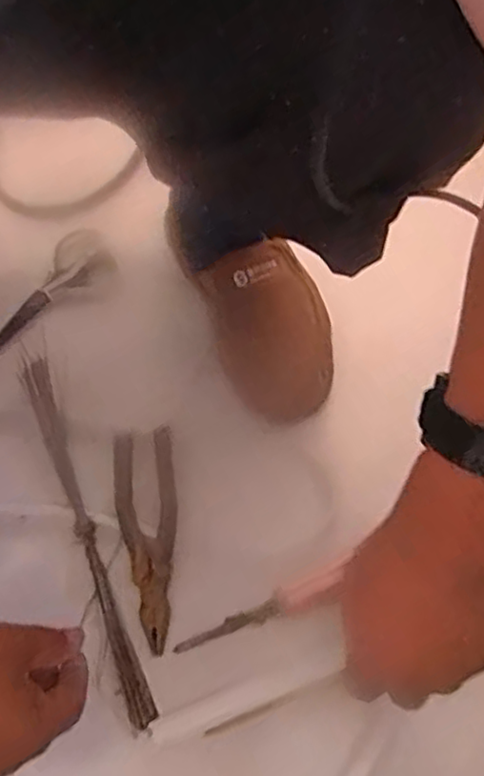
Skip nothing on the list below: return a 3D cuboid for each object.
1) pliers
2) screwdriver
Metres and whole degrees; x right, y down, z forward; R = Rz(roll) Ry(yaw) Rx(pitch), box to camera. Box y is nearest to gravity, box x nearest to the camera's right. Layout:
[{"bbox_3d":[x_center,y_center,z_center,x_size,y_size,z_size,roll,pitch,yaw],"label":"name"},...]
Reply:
[{"bbox_3d":[-0.072,0.114,0.512,0.048,0.015,0.164,-8,63,-2],"label":"pliers"},{"bbox_3d":[0.019,0.163,0.485,0.153,0.018,0.023,-24,65,-10],"label":"screwdriver"}]

